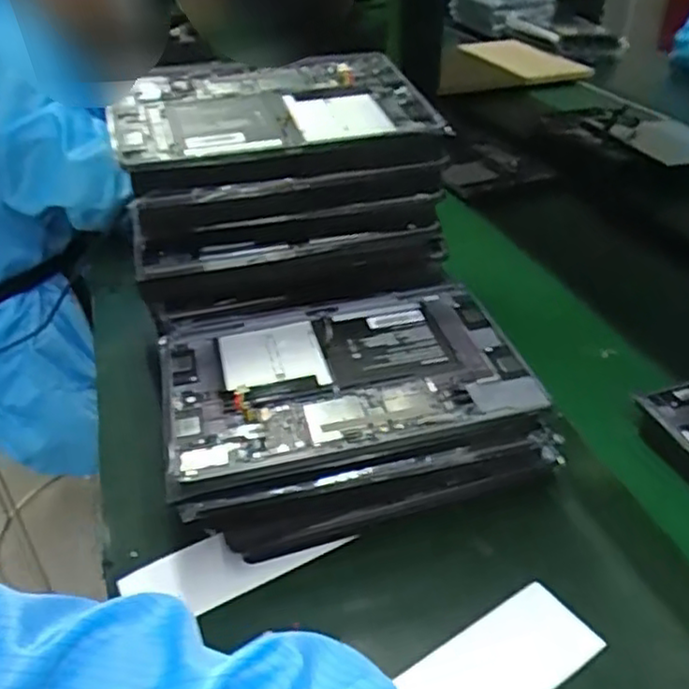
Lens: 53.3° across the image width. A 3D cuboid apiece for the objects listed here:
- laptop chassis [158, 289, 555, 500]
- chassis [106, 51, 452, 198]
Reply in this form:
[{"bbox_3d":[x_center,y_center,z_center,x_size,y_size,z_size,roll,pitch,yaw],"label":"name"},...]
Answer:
[{"bbox_3d":[-0.001,0.024,0.513,0.258,0.021,0.165,-9,36,-11],"label":"laptop chassis"},{"bbox_3d":[-0.059,-0.195,0.575,0.255,0.027,0.165,-11,49,-15],"label":"chassis"}]

